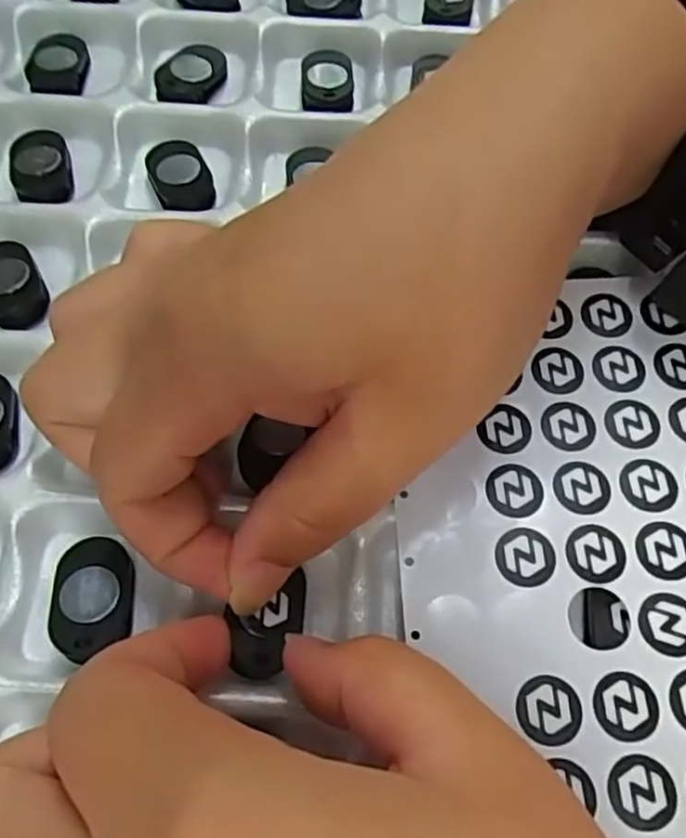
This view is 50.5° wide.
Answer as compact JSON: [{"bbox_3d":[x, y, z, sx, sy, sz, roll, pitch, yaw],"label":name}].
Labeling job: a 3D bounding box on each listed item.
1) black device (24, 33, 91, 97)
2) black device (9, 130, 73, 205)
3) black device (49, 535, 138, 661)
[{"bbox_3d":[-0.097,-0.120,0.247,0.019,0.008,0.026,-12,64,-7],"label":"black device"},{"bbox_3d":[-0.095,-0.080,0.229,0.017,0.007,0.030,-18,65,-10],"label":"black device"},{"bbox_3d":[-0.059,0.041,0.170,0.018,0.005,0.028,-6,64,-4],"label":"black device"}]

